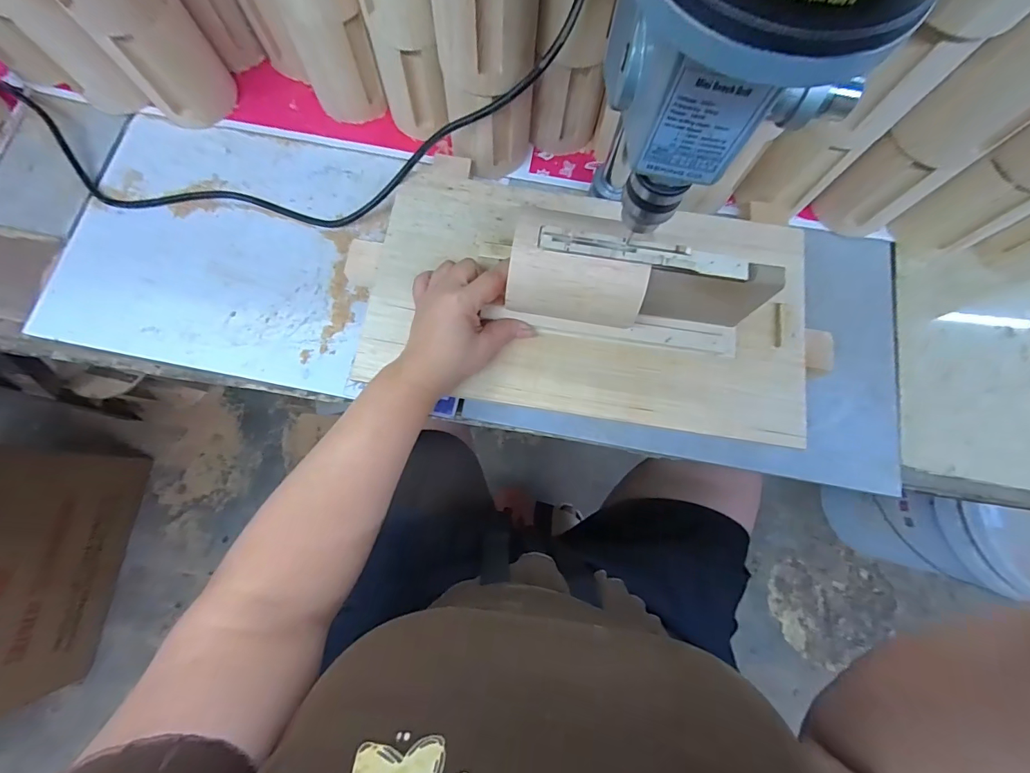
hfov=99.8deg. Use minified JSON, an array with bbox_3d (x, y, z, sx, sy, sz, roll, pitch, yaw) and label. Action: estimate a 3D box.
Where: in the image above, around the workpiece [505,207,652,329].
[{"bbox_3d":[0.047,-0.087,0.319,0.096,0.037,0.066,8,76,1],"label":"workpiece"}]

